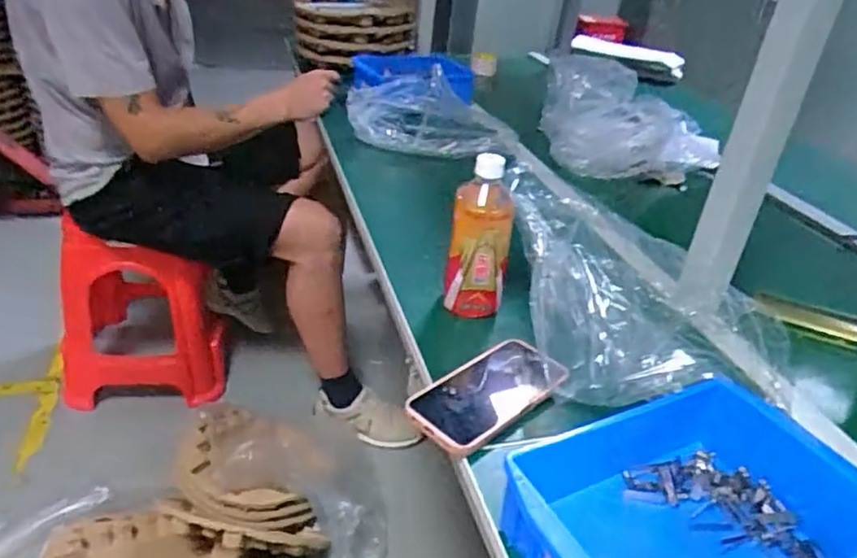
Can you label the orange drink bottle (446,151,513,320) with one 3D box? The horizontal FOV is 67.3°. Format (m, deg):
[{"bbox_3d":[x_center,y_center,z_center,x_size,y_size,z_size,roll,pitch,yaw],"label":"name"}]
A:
[{"bbox_3d":[0.060,-0.048,0.728,0.066,0.187,0.054,10,31,5],"label":"orange drink bottle"}]

